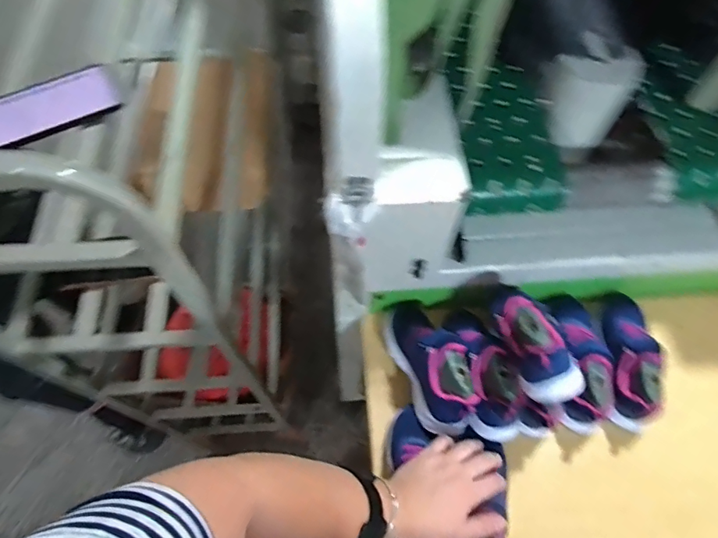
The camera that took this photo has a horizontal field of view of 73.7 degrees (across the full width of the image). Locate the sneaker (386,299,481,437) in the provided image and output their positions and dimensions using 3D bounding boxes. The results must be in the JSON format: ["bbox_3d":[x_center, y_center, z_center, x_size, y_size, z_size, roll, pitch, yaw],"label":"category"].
[{"bbox_3d":[0.099,0.125,0.662,0.082,0.100,0.196,-16,64,-10],"label":"sneaker"}]

